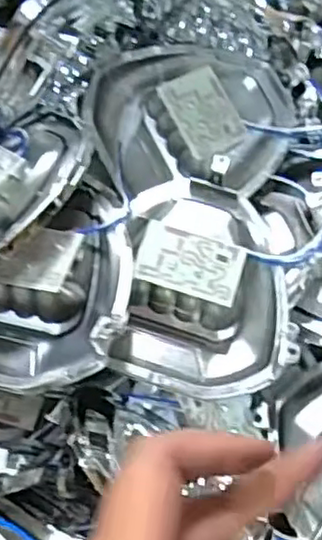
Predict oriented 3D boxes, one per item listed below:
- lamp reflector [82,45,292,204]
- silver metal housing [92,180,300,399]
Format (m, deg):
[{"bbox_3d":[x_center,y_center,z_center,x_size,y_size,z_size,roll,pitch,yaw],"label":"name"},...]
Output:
[{"bbox_3d":[0.022,-0.102,0.460,0.138,0.048,0.115,-12,77,-1],"label":"lamp reflector"},{"bbox_3d":[0.029,0.004,0.389,0.109,0.062,0.134,9,54,1],"label":"silver metal housing"}]

